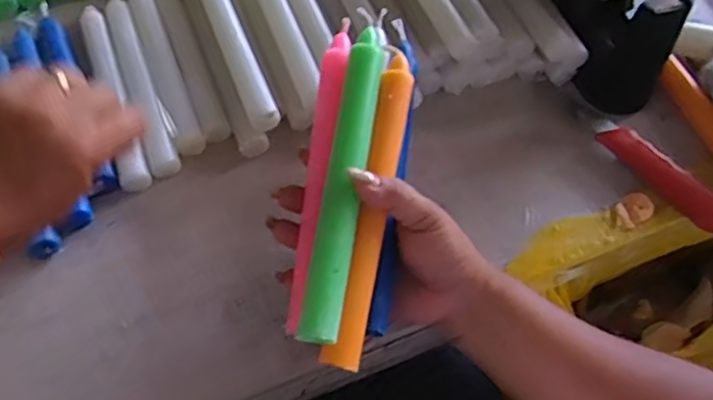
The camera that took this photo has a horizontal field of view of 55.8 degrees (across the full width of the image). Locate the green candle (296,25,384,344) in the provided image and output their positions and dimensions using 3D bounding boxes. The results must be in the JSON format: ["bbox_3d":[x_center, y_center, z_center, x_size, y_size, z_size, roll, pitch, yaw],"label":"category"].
[{"bbox_3d":[-0.008,-0.015,0.409,0.026,0.019,0.203,8,68,4],"label":"green candle"}]

